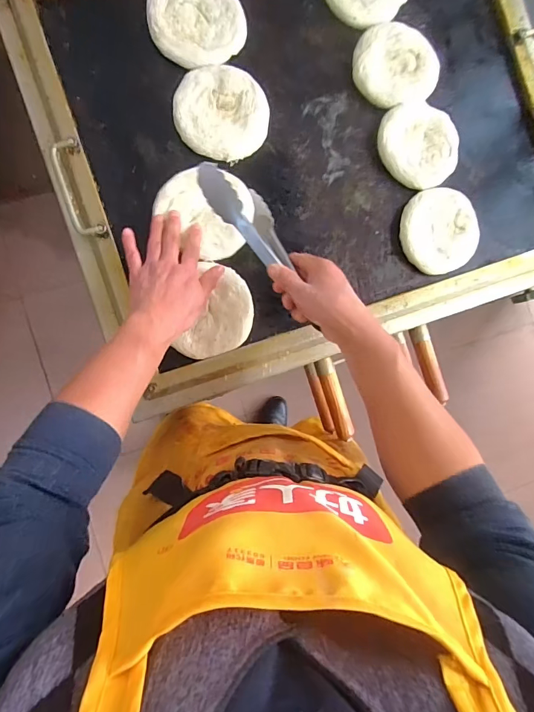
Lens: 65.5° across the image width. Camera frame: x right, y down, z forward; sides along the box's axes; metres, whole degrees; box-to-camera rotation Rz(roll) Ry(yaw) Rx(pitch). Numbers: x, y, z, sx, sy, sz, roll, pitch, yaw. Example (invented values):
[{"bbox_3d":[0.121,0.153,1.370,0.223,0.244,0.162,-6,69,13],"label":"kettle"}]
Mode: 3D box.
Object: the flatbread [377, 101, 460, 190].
[{"bbox_3d":[0.235,-0.325,0.644,0.121,0.021,0.126,0,89,-9],"label":"flatbread"}]

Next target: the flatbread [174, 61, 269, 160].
[{"bbox_3d":[-0.065,-0.347,0.597,0.130,0.020,0.126,5,88,-9],"label":"flatbread"}]

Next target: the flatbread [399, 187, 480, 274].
[{"bbox_3d":[0.268,-0.194,0.642,0.118,0.024,0.126,-8,90,-9],"label":"flatbread"}]

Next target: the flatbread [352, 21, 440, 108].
[{"bbox_3d":[0.197,-0.445,0.638,0.129,0.022,0.118,-12,91,-9],"label":"flatbread"}]

